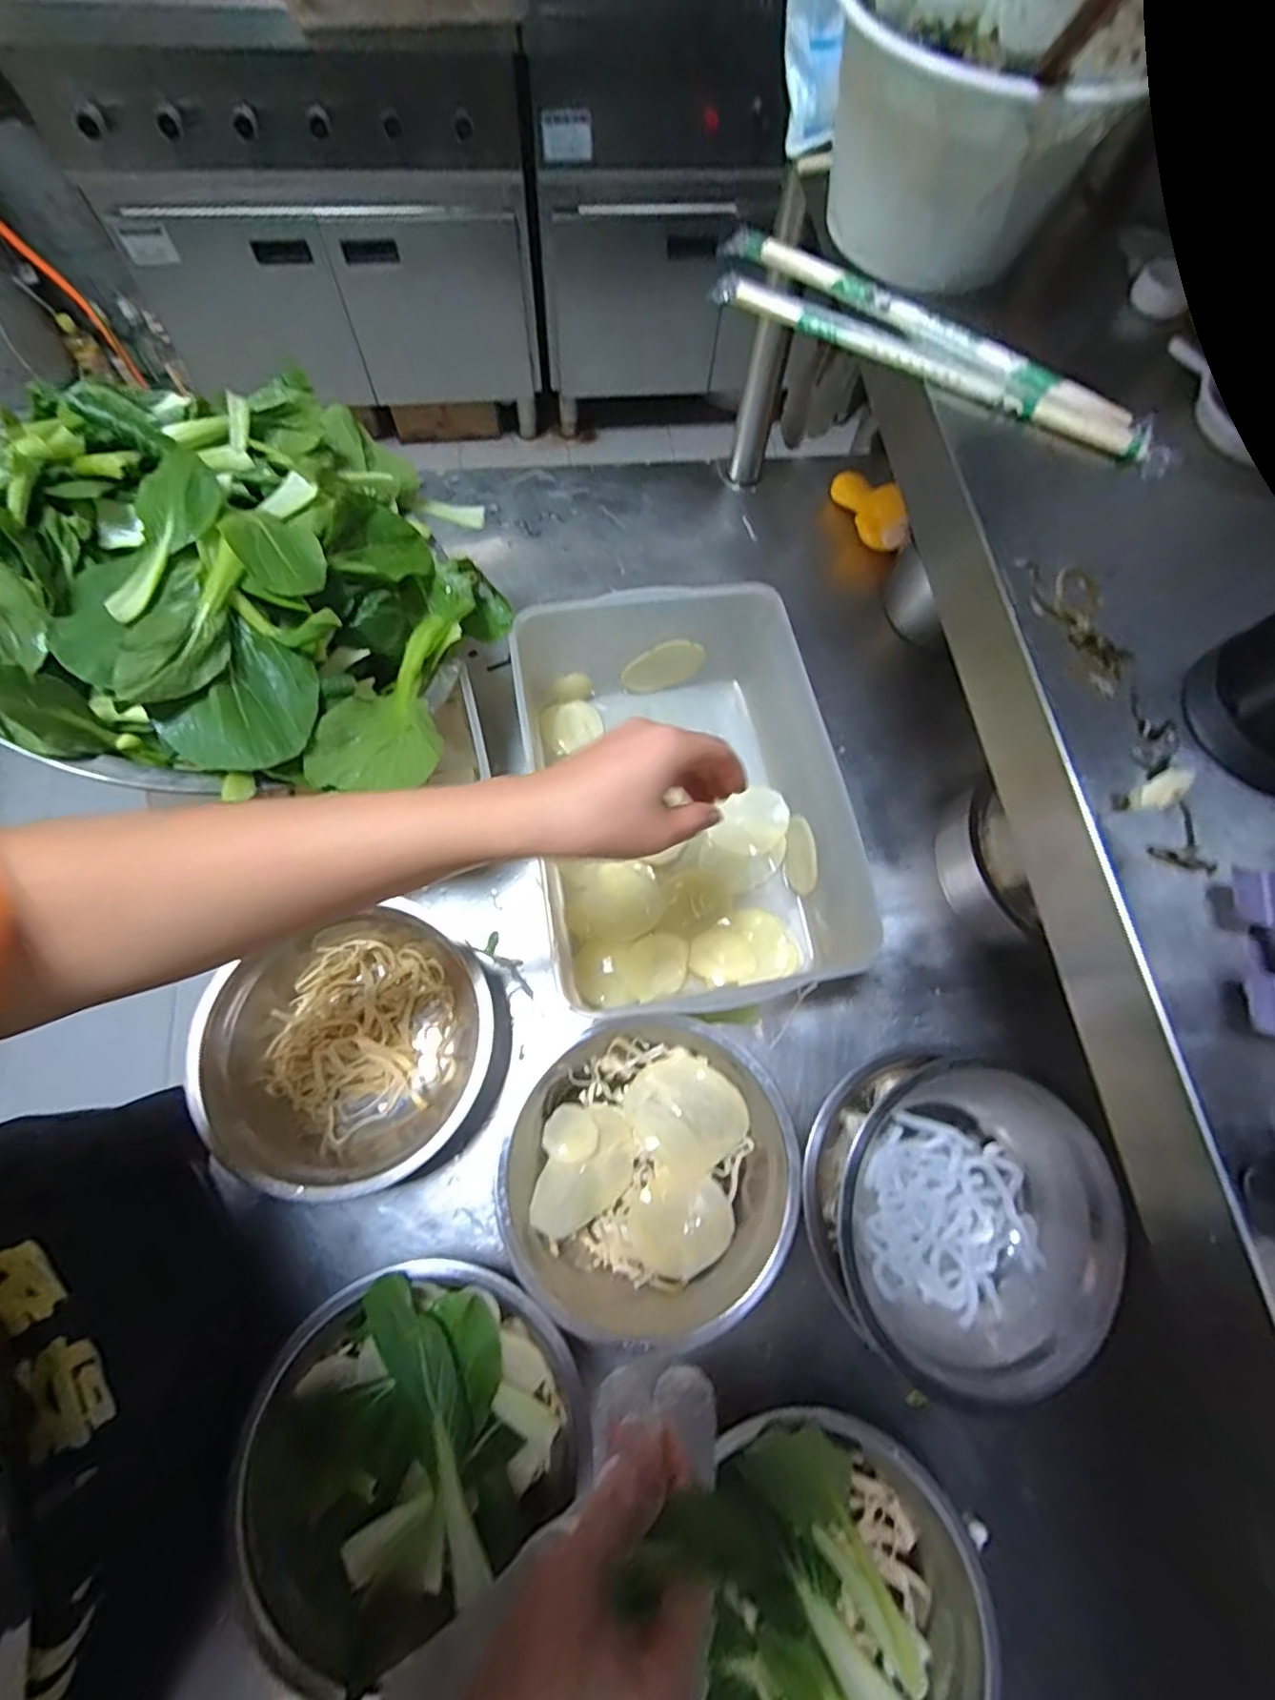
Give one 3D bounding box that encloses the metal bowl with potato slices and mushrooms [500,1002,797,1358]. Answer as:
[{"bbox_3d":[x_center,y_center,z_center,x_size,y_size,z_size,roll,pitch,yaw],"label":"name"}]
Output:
[{"bbox_3d":[0.008,0.219,0.432,0.180,0.059,0.192,1,71,-2],"label":"metal bowl with potato slices and mushrooms"}]

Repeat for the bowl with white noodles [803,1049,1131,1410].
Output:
[{"bbox_3d":[0.203,0.239,0.419,0.179,0.103,0.187,1,71,-2],"label":"bowl with white noodles"}]

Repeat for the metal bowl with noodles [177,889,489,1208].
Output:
[{"bbox_3d":[-0.210,0.146,0.453,0.203,0.055,0.181,-17,72,-8],"label":"metal bowl with noodles"}]

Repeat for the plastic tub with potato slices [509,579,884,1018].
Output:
[{"bbox_3d":[0.037,-0.035,0.497,0.222,0.122,0.315,-8,71,-5],"label":"plastic tub with potato slices"}]

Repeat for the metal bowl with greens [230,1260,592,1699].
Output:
[{"bbox_3d":[-0.132,0.343,0.375,0.184,0.066,0.166,-28,74,-11],"label":"metal bowl with greens"}]

